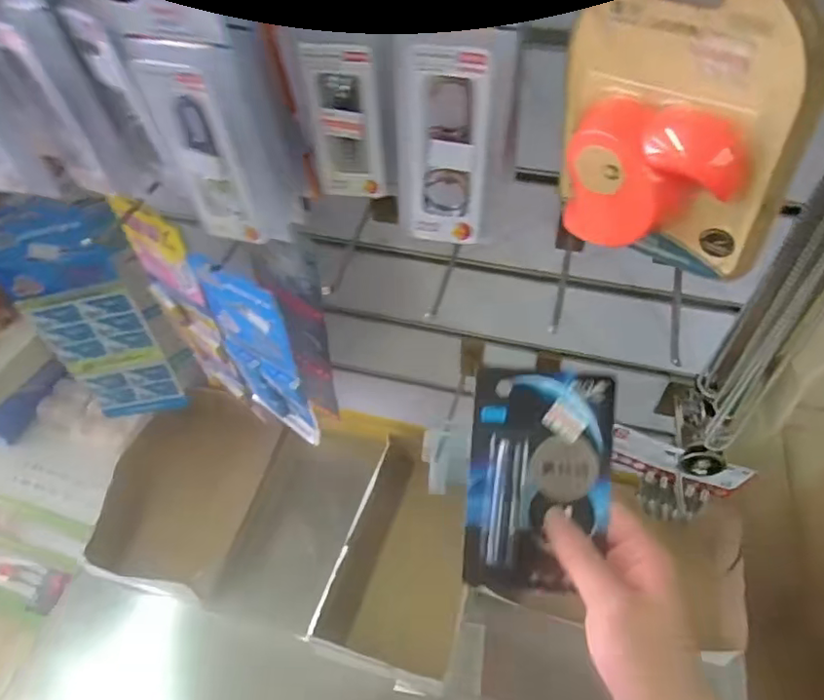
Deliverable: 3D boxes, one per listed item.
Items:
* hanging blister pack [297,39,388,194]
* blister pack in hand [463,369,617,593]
[{"bbox_3d":[-0.038,-0.128,0.333,0.037,0.097,0.018,-8,50,-4],"label":"hanging blister pack"},{"bbox_3d":[0.077,0.078,0.346,0.084,0.016,0.130,4,87,2],"label":"blister pack in hand"}]

